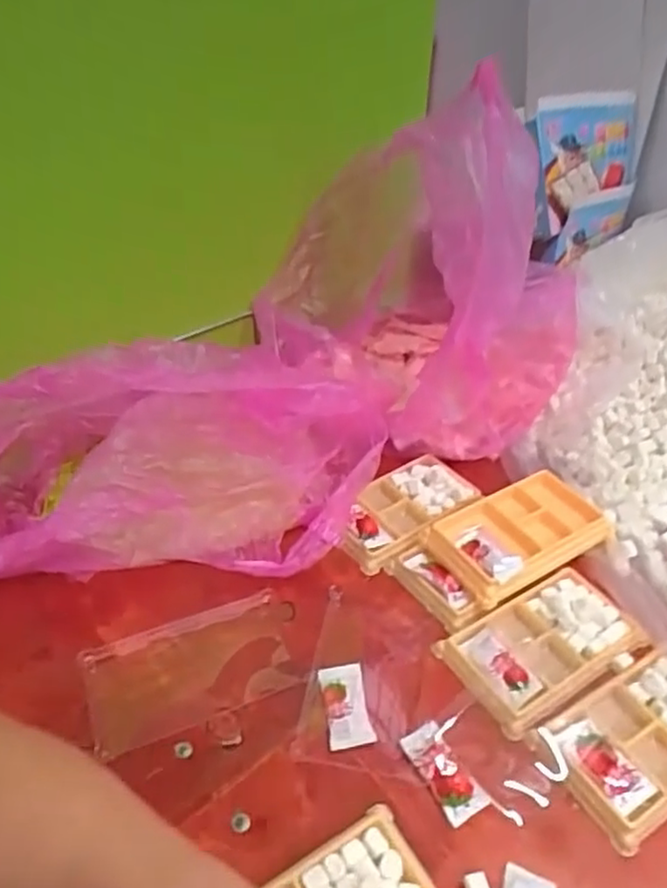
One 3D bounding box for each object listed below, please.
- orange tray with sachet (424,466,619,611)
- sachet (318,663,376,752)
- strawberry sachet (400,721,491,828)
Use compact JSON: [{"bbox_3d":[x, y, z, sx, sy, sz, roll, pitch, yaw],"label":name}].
[{"bbox_3d":[0.152,0.070,0.542,0.146,0.025,0.079,-22,44,-25],"label":"orange tray with sachet"},{"bbox_3d":[0.008,0.169,0.437,0.028,0.004,0.056,-6,39,-8],"label":"sachet"},{"bbox_3d":[0.066,0.196,0.404,0.026,0.007,0.055,-21,43,-24],"label":"strawberry sachet"}]

